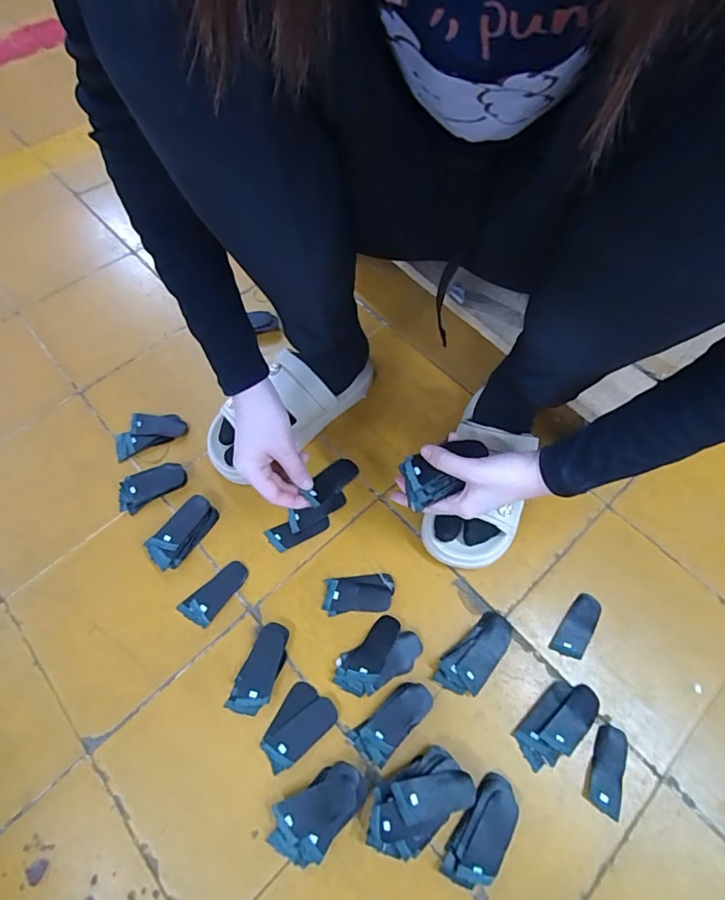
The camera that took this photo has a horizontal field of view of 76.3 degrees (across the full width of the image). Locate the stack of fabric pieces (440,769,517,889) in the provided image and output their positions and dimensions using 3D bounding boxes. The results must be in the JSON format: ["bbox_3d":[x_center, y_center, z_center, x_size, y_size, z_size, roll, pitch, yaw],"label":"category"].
[{"bbox_3d":[0.113,0.356,0.429,0.045,0.012,0.092,33,68,16],"label":"stack of fabric pieces"}]

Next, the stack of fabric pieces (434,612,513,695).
[{"bbox_3d":[0.122,0.217,0.496,0.045,0.015,0.096,39,70,18],"label":"stack of fabric pieces"}]

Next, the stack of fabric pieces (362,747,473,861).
[{"bbox_3d":[0.051,0.329,0.428,0.102,0.026,0.057,-33,68,-15],"label":"stack of fabric pieces"}]

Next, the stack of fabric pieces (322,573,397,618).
[{"bbox_3d":[-0.004,0.164,0.527,0.079,0.008,0.041,-4,63,-1],"label":"stack of fabric pieces"}]

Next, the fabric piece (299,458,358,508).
[{"bbox_3d":[-0.033,0.033,0.488,0.027,0.007,0.067,47,57,7],"label":"fabric piece"}]

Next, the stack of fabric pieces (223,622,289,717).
[{"bbox_3d":[-0.107,0.232,0.490,0.040,0.013,0.089,19,65,10],"label":"stack of fabric pieces"}]

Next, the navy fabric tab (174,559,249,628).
[{"bbox_3d":[-0.169,0.163,0.532,0.036,0.005,0.080,37,69,17],"label":"navy fabric tab"}]

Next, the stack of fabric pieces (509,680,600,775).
[{"bbox_3d":[0.197,0.273,0.464,0.094,0.008,0.049,-38,69,-17],"label":"stack of fabric pieces"}]

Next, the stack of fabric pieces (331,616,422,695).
[{"bbox_3d":[0.016,0.223,0.492,0.092,0.012,0.057,-39,69,-17],"label":"stack of fabric pieces"}]

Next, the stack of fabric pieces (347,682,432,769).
[{"bbox_3d":[0.032,0.274,0.467,0.085,0.010,0.040,-38,69,-17],"label":"stack of fabric pieces"}]

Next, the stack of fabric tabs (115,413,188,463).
[{"bbox_3d":[-0.288,-0.027,0.621,0.091,0.010,0.054,-24,66,-11],"label":"stack of fabric tabs"}]

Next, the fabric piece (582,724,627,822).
[{"bbox_3d":[0.244,0.316,0.457,0.033,0.004,0.074,24,66,12],"label":"fabric piece"}]

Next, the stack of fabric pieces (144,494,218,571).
[{"bbox_3d":[-0.216,0.097,0.554,0.046,0.021,0.088,32,68,15],"label":"stack of fabric pieces"}]

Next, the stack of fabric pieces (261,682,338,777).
[{"bbox_3d":[-0.067,0.281,0.466,0.053,0.007,0.075,33,68,16],"label":"stack of fabric pieces"}]

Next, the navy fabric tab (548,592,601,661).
[{"bbox_3d":[0.241,0.197,0.519,0.034,0.005,0.076,31,68,15],"label":"navy fabric tab"}]

